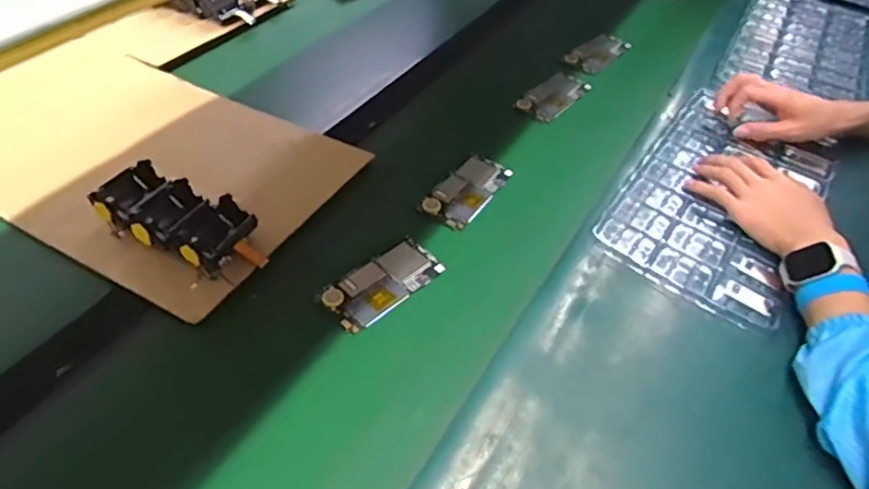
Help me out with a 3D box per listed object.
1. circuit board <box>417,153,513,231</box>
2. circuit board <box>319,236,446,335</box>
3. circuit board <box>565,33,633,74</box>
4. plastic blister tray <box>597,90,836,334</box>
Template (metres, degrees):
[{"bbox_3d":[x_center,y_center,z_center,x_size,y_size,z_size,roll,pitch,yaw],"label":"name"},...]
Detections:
[{"bbox_3d":[0.041,-0.069,0.710,0.062,0.007,0.126,28,50,22],"label":"circuit board"},{"bbox_3d":[-0.051,0.037,0.603,0.121,0.004,0.059,-34,56,-30],"label":"circuit board"},{"bbox_3d":[0.261,-0.307,0.958,0.066,0.013,0.117,31,52,25],"label":"circuit board"},{"bbox_3d":[0.342,-0.057,0.717,0.197,0.022,0.353,27,50,22],"label":"plastic blister tray"}]

